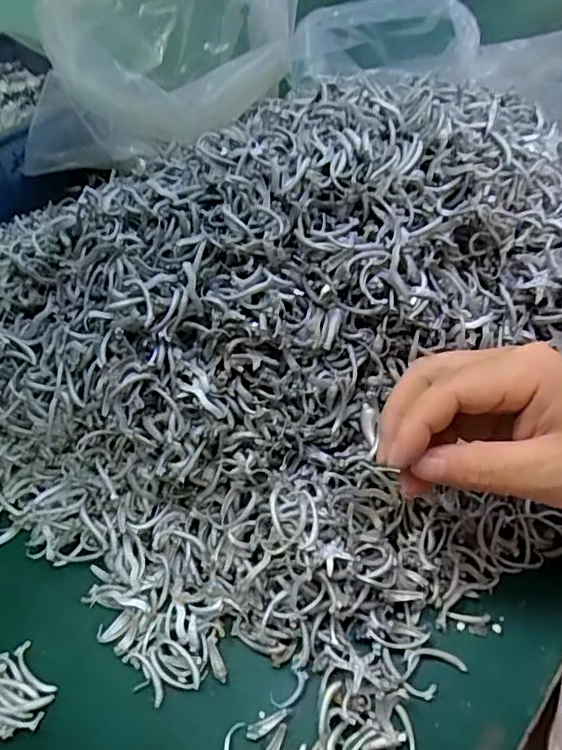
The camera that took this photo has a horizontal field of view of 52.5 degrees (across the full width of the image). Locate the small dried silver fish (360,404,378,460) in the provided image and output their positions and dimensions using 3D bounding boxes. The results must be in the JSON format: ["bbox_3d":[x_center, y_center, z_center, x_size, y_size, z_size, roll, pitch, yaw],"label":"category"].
[{"bbox_3d":[0.049,0.032,0.314,0.008,0.012,0.033,-2,58,2],"label":"small dried silver fish"}]

